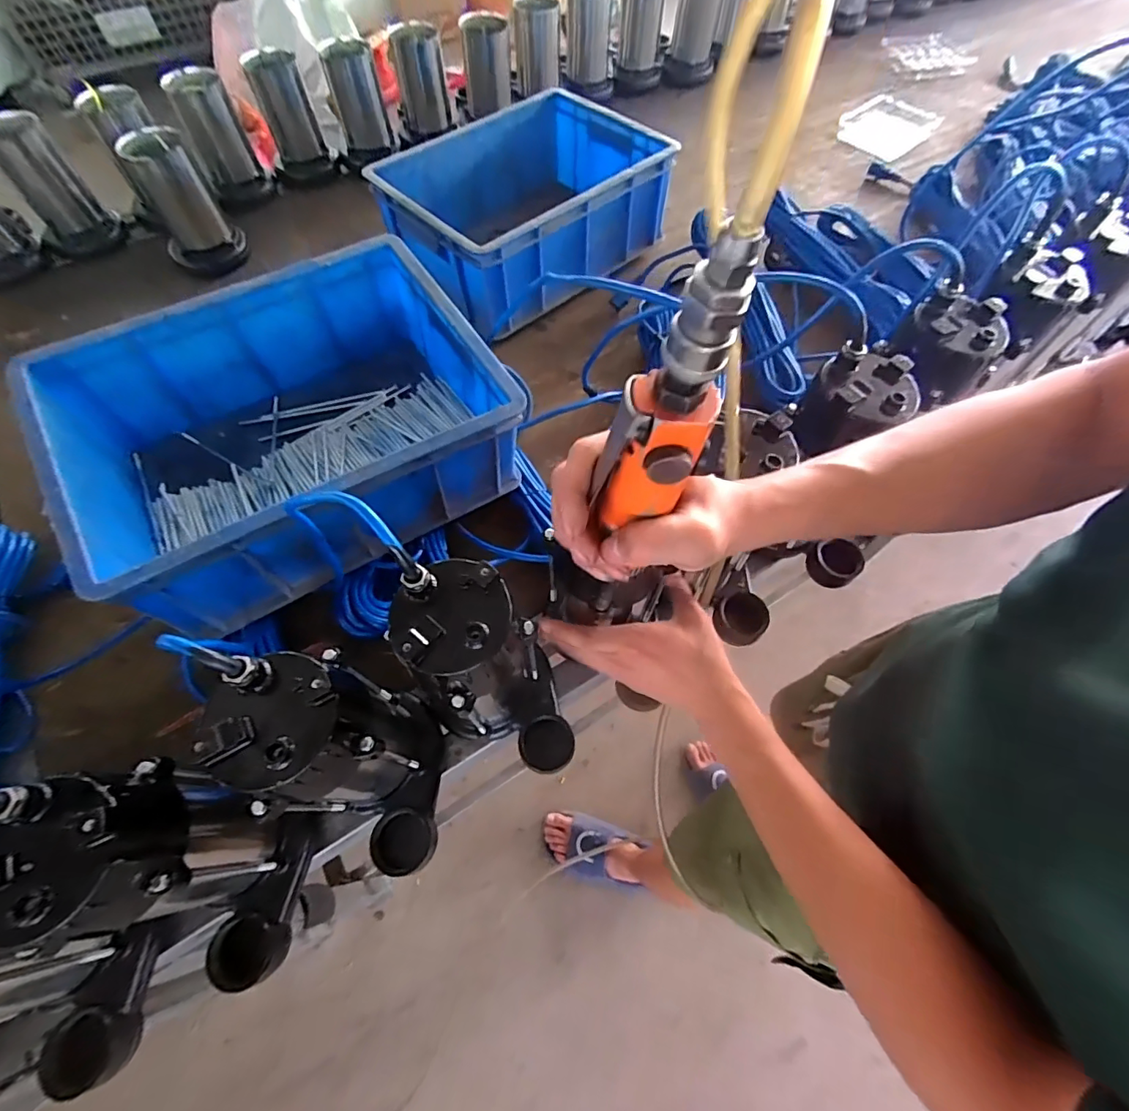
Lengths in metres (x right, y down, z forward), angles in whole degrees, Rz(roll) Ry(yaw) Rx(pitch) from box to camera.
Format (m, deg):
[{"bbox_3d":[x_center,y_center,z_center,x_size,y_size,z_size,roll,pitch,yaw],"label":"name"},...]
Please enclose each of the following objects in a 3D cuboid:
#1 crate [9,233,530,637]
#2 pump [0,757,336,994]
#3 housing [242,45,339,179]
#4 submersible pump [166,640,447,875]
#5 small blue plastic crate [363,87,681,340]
[{"bbox_3d":[-0.282,-0.132,0.561,0.397,0.175,0.297,-30,66,-16],"label":"crate"},{"bbox_3d":[-0.286,0.235,0.374,0.096,0.234,0.144,3,61,1],"label":"pump"},{"bbox_3d":[-0.516,-0.832,0.981,0.102,0.174,0.084,-17,63,-10],"label":"housing"},{"bbox_3d":[-0.163,0.156,0.402,0.098,0.260,0.138,-34,67,-17],"label":"submersible pump"},{"bbox_3d":[-0.063,-0.559,0.842,0.400,0.160,0.302,-38,68,-19],"label":"small blue plastic crate"}]

